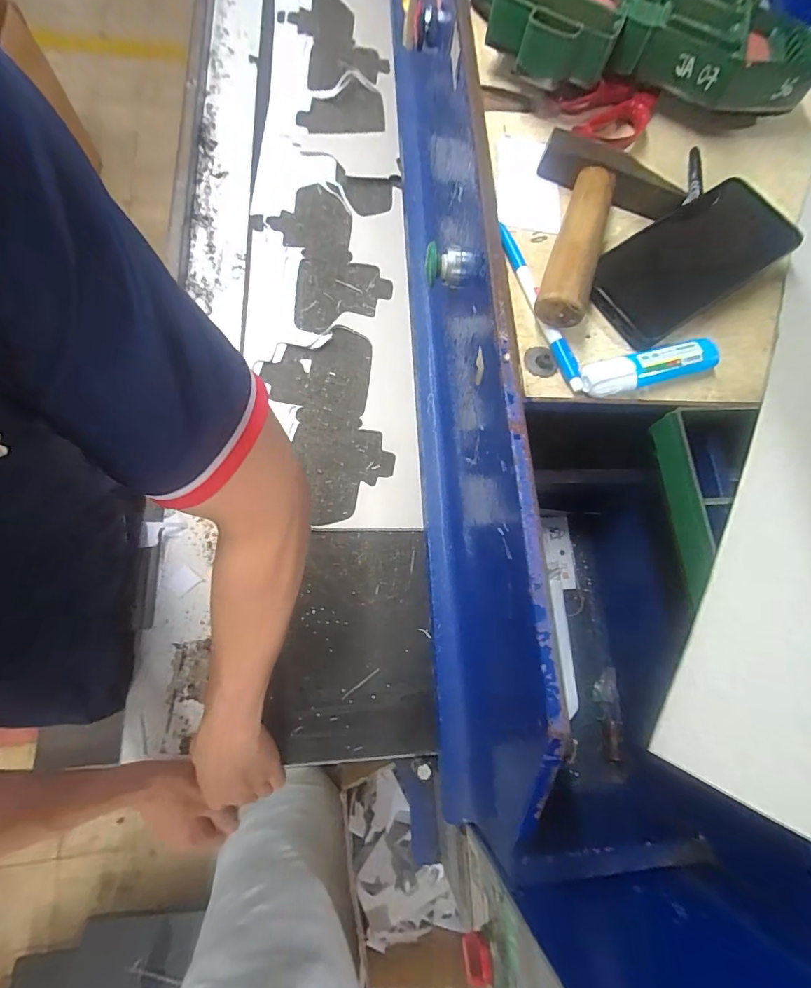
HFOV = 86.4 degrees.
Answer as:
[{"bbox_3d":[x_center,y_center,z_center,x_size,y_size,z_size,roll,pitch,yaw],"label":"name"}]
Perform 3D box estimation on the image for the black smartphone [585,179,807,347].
[{"bbox_3d":[0.216,-0.177,0.327,0.175,0.019,0.076,-33,80,-14],"label":"black smartphone"}]

